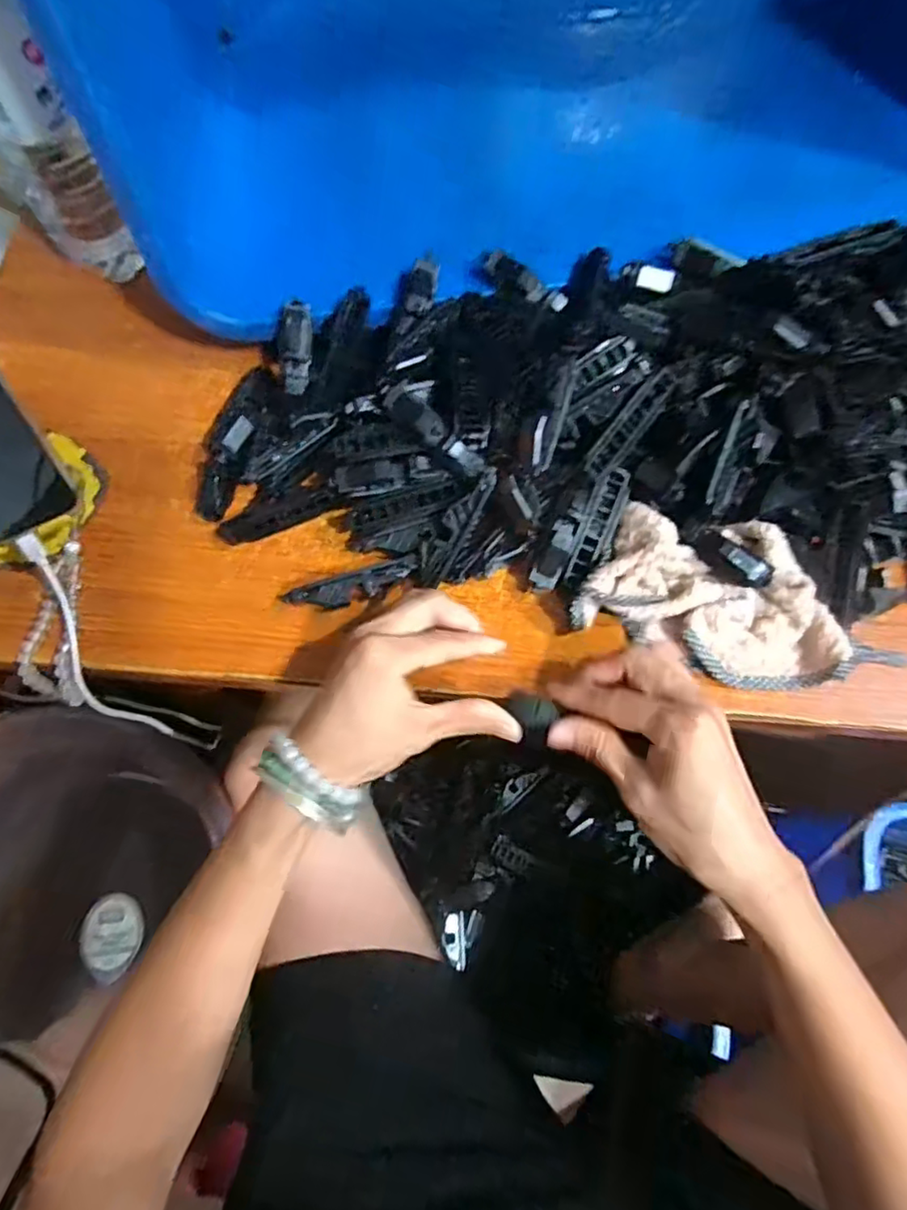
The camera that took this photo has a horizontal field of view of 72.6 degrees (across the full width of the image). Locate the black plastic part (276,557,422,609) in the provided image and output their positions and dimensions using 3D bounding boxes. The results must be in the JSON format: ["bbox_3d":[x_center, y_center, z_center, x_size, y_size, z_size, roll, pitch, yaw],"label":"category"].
[{"bbox_3d":[-0.061,-0.011,0.370,0.082,0.017,0.016,-16,73,-5],"label":"black plastic part"}]

